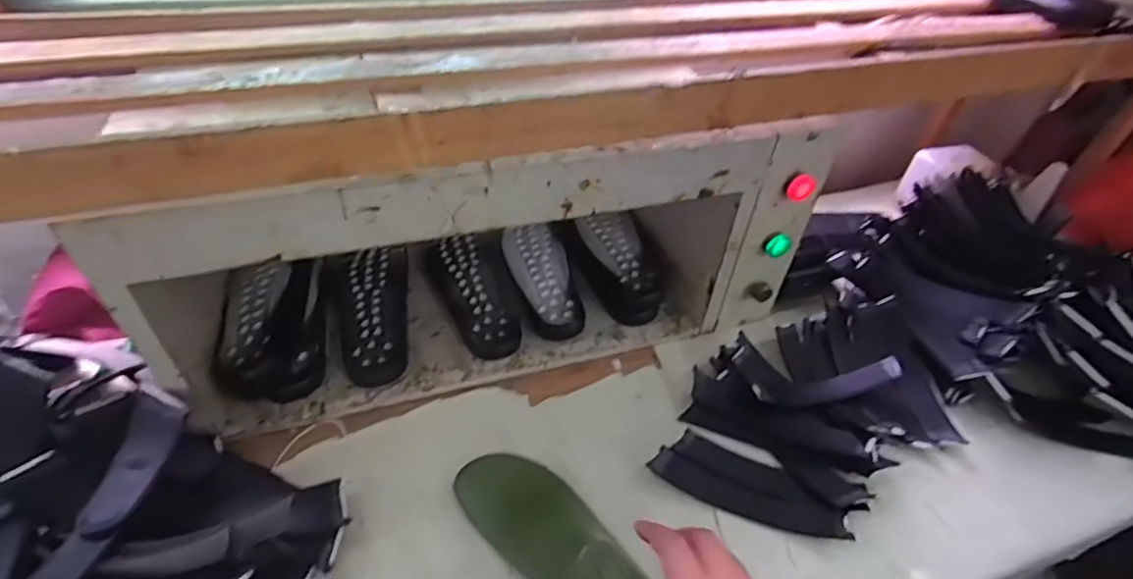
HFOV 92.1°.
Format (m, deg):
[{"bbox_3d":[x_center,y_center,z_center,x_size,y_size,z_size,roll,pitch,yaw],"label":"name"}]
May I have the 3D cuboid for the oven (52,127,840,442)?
[{"bbox_3d":[-0.075,-0.076,0.625,0.660,0.265,0.244,-10,44,-15],"label":"oven"}]

